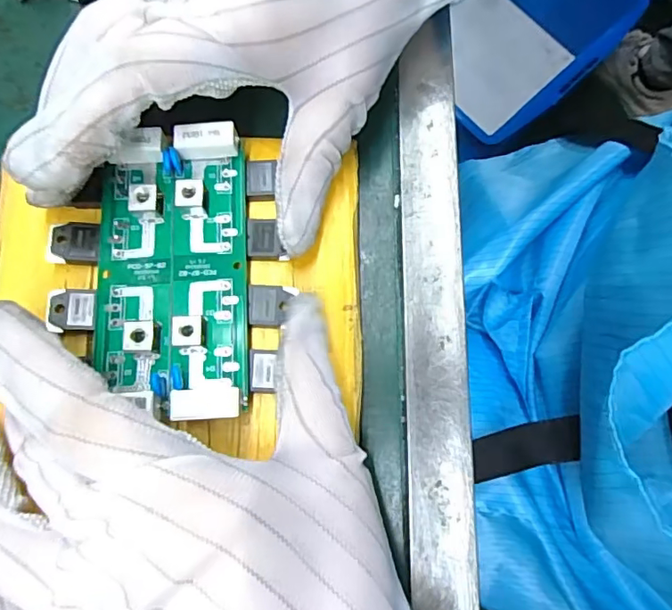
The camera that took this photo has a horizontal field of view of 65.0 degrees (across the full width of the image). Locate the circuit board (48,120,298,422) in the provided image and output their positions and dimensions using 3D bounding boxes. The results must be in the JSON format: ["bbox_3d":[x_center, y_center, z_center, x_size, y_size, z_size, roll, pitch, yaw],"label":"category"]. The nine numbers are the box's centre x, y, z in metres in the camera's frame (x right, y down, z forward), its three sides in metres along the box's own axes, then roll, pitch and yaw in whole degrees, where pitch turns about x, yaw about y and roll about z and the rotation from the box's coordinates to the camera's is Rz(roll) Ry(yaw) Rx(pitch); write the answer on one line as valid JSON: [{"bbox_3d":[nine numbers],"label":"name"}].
[{"bbox_3d":[-0.062,-0.013,0.191,0.080,0.016,0.104,-4,77,-2],"label":"circuit board"}]

